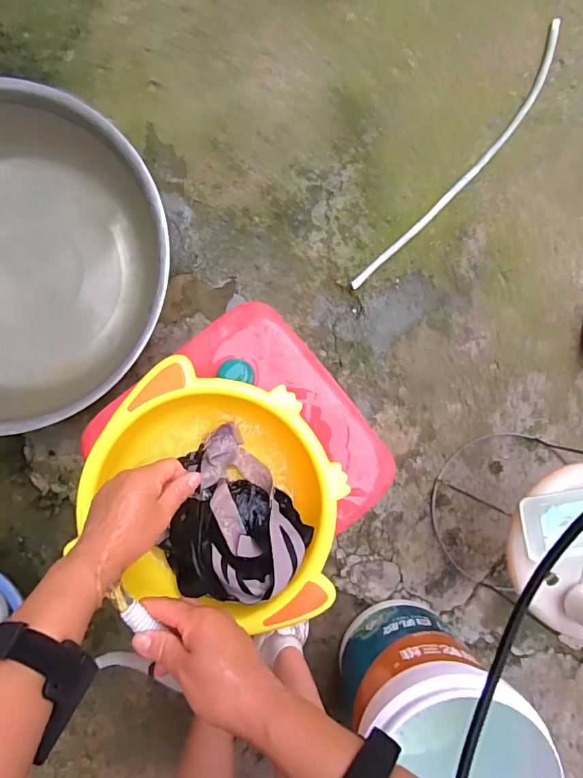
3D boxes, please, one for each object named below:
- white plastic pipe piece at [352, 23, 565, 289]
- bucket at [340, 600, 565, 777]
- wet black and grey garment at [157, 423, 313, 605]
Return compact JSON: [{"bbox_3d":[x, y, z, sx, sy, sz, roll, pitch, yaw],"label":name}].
[{"bbox_3d":[0.401,-0.519,1.038,0.073,0.014,0.765,38,88,-1],"label":"white plastic pipe piece"},{"bbox_3d":[0.255,0.570,0.832,0.302,0.359,0.257,44,87,-2],"label":"bucket"},{"bbox_3d":[-0.074,0.144,0.488,0.138,0.072,0.163,-39,91,-3],"label":"wet black and grey garment"}]

